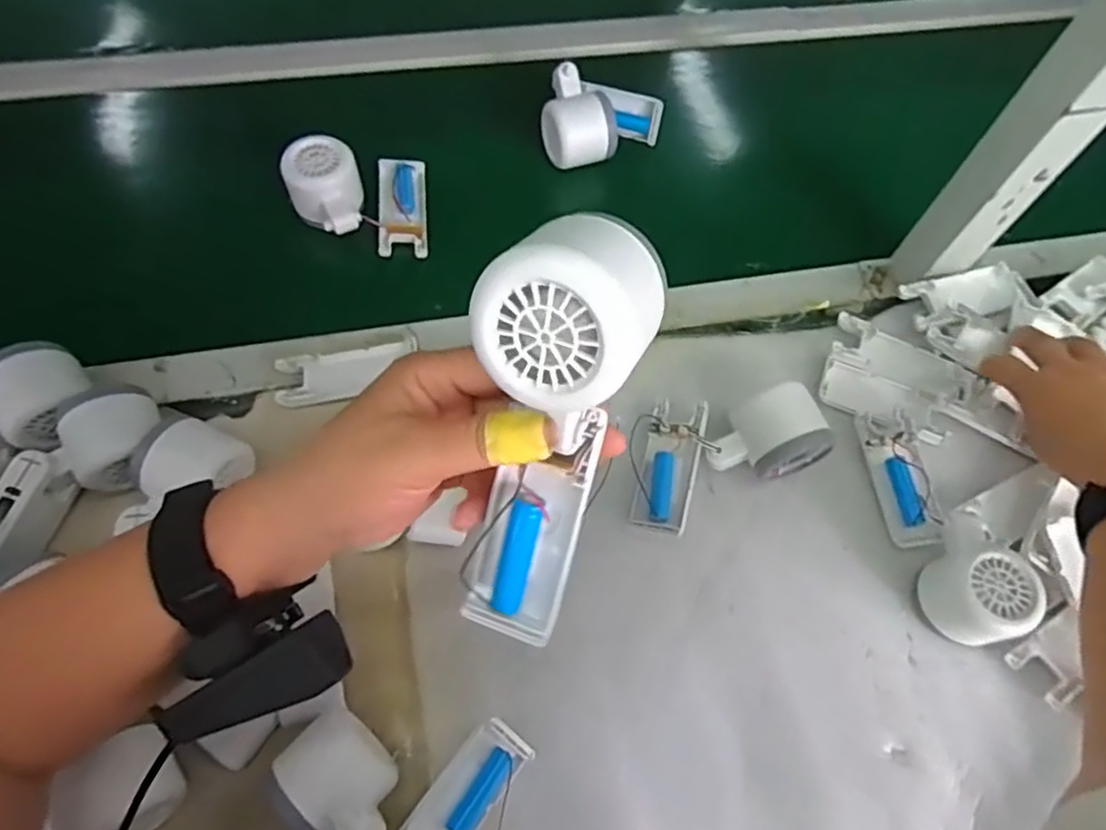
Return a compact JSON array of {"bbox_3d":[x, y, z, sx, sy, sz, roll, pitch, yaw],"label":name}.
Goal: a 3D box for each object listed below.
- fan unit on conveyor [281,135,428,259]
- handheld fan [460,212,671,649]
[{"bbox_3d":[-0.165,-0.189,0.572,0.108,0.068,0.092,-3,65,-5],"label":"fan unit on conveyor"},{"bbox_3d":[-0.003,0.011,0.262,0.058,0.168,0.043,13,33,3],"label":"handheld fan"}]

